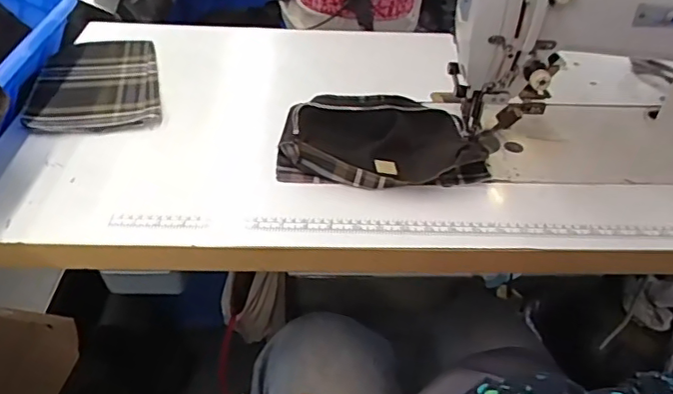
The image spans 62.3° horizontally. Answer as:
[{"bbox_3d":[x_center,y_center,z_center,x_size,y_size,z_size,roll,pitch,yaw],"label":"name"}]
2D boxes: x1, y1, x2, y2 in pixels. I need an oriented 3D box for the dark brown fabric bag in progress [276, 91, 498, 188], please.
[{"bbox_3d":[0.069,-0.075,0.679,0.279,0.073,0.136,-2,39,-6],"label":"dark brown fabric bag in progress"}]

